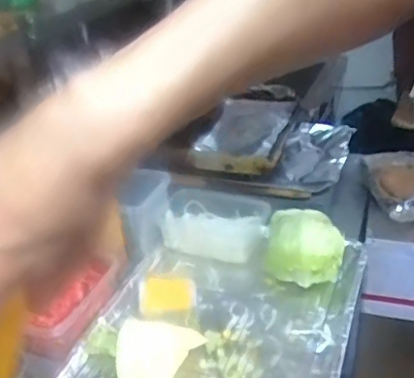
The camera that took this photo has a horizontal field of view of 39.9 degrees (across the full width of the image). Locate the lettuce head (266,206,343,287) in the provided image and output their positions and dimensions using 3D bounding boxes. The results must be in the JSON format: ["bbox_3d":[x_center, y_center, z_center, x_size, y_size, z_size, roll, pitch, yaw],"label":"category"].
[{"bbox_3d":[0.174,0.109,1.031,0.139,0.120,0.134,5,30,15],"label":"lettuce head"}]

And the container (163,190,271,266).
[{"bbox_3d":[0.021,0.069,1.123,0.190,0.083,0.116,8,30,19],"label":"container"}]

